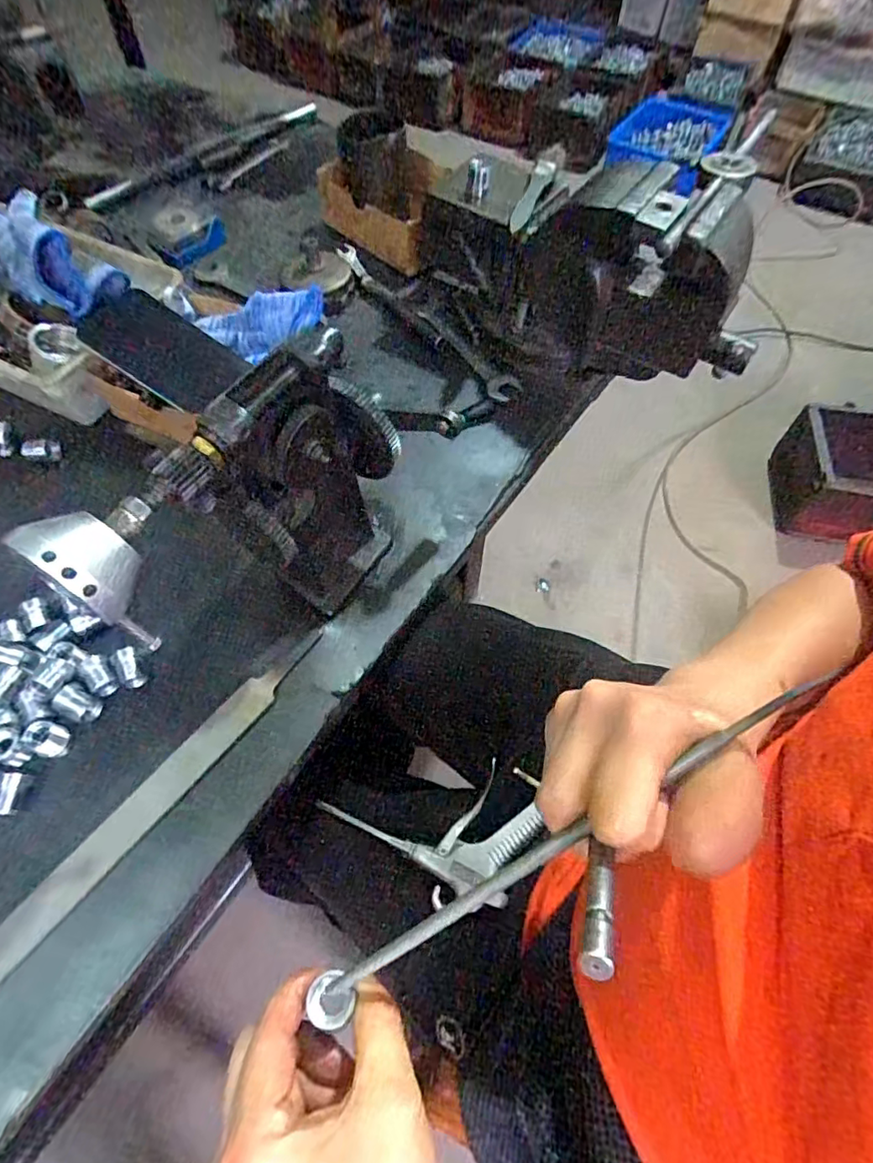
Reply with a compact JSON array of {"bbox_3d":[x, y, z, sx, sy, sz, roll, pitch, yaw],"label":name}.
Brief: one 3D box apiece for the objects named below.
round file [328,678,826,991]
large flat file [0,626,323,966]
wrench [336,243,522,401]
[{"bbox_3d":[0.045,0.104,0.216,0.220,0.006,0.007,-37,66,9],"label":"round file"},{"bbox_3d":[-0.181,0.139,0.339,0.021,0.010,0.295,36,64,18],"label":"large flat file"},{"bbox_3d":[-0.012,-0.275,0.576,0.035,0.016,0.268,-34,66,-20],"label":"wrench"}]

